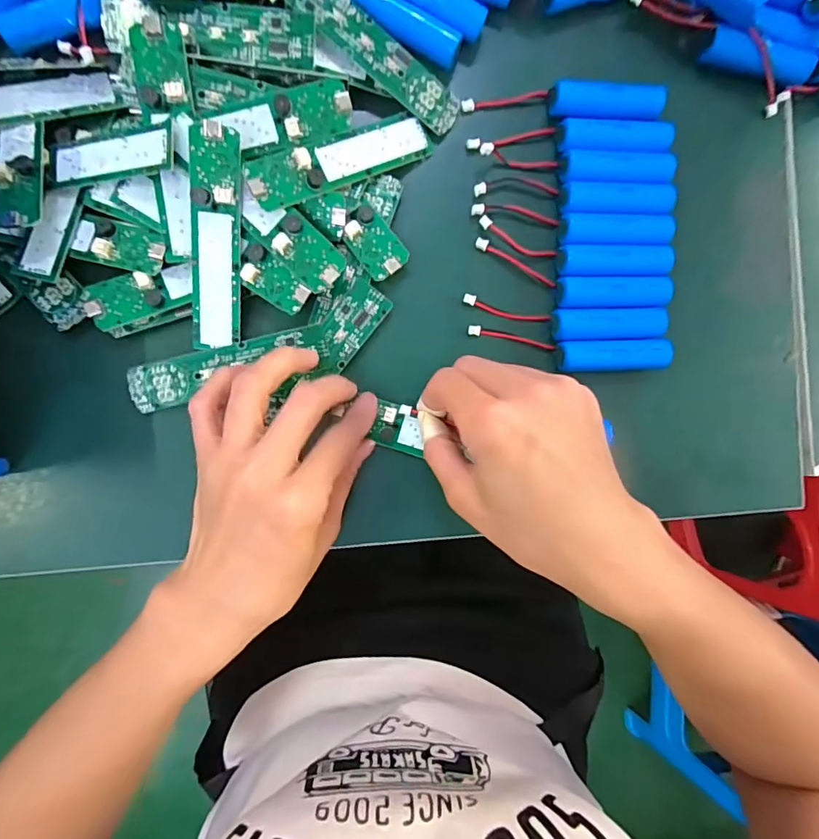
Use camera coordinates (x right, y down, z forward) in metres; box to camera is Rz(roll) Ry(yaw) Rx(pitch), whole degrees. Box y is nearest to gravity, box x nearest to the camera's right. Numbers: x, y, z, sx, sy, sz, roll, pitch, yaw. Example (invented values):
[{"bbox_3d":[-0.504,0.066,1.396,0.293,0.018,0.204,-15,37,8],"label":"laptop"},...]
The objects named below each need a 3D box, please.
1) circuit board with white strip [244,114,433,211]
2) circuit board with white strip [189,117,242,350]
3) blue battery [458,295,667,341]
[{"bbox_3d":[-0.037,-0.148,0.266,0.112,0.009,0.025,-29,97,-20],"label":"circuit board with white strip"},{"bbox_3d":[-0.105,-0.096,0.256,0.025,0.006,0.114,5,108,-6],"label":"circuit board with white strip"},{"bbox_3d":[0.095,-0.060,0.288,0.120,0.019,0.023,3,91,-7],"label":"blue battery"}]

